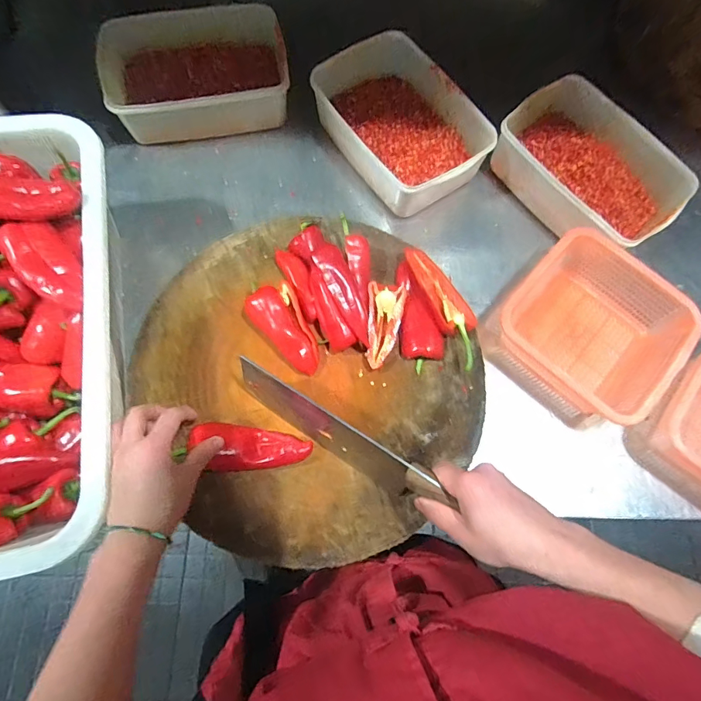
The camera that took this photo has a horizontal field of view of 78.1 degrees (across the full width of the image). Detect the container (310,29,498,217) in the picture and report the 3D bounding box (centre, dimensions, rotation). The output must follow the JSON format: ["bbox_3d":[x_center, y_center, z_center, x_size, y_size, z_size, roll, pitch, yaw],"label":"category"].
[{"bbox_3d":[0.070,-0.348,0.667,0.180,0.083,0.272,-33,76,-11],"label":"container"}]

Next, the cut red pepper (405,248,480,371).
[{"bbox_3d":[0.120,-0.061,0.532,0.050,0.024,0.169,-21,74,-8],"label":"cut red pepper"}]

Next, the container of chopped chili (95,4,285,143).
[{"bbox_3d":[-0.235,-0.429,0.677,0.270,0.088,0.173,-12,73,-5],"label":"container of chopped chili"}]

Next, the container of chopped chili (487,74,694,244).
[{"bbox_3d":[0.347,-0.271,0.651,0.176,0.083,0.265,-36,77,-11],"label":"container of chopped chili"}]

